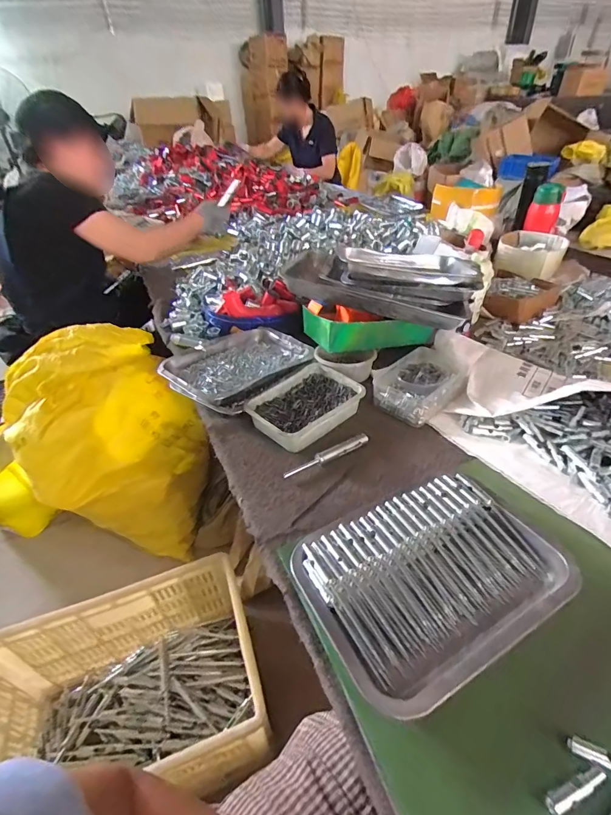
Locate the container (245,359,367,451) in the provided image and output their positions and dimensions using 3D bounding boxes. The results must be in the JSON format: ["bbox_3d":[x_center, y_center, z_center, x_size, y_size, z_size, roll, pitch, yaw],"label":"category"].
[{"bbox_3d":[-0.006,-0.007,0.645,0.172,0.038,0.134,-31,45,-30],"label":"container"}]

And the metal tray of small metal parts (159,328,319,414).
[{"bbox_3d":[-0.123,-0.084,0.726,0.191,0.035,0.252,27,48,34],"label":"metal tray of small metal parts"}]

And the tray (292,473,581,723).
[{"bbox_3d":[0.129,0.171,0.399,0.237,0.047,0.173,-20,41,-19],"label":"tray"}]

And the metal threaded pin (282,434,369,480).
[{"bbox_3d":[0.033,0.071,0.569,0.137,0.016,0.016,-23,42,-22],"label":"metal threaded pin"}]

